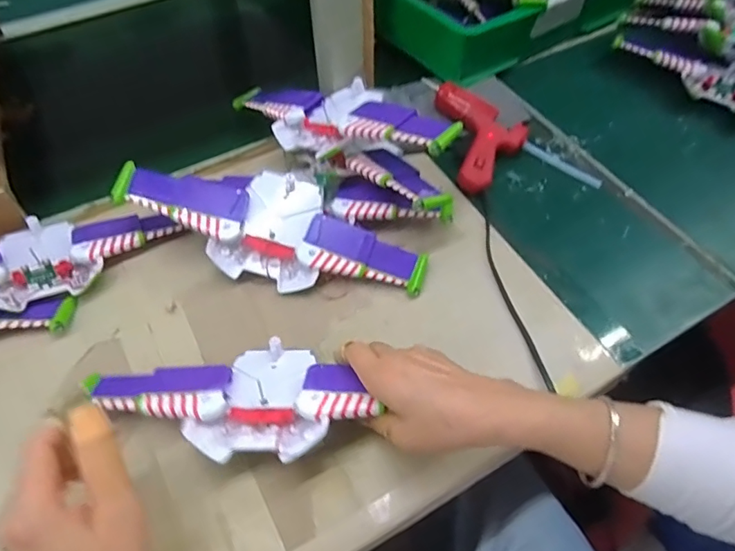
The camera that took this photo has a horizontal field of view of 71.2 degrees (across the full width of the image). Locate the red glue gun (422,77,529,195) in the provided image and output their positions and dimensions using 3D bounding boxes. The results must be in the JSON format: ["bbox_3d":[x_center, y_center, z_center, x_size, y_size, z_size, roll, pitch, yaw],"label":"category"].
[{"bbox_3d":[0.135,-0.167,0.591,0.097,0.047,0.158,-10,54,-6],"label":"red glue gun"}]

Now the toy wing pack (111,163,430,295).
[{"bbox_3d":[-0.087,-0.046,0.494,0.293,0.050,0.099,17,55,-2],"label":"toy wing pack"}]

